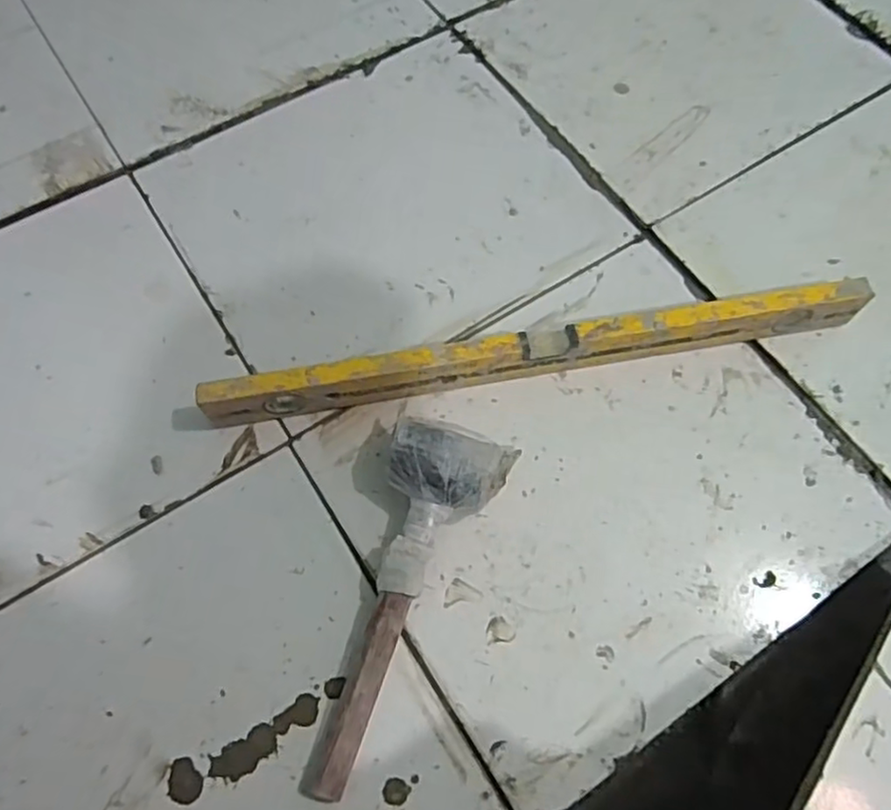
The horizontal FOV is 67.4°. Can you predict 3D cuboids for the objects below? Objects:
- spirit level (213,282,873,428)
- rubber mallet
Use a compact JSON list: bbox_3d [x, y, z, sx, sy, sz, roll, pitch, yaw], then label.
[{"bbox_3d":[0.085,-0.045,0.589,0.571,0.055,0.026,-10,65,-4],"label":"spirit level"},{"bbox_3d":[-0.026,0.143,0.500,0.107,0.060,0.286,13,66,6],"label":"rubber mallet"}]

